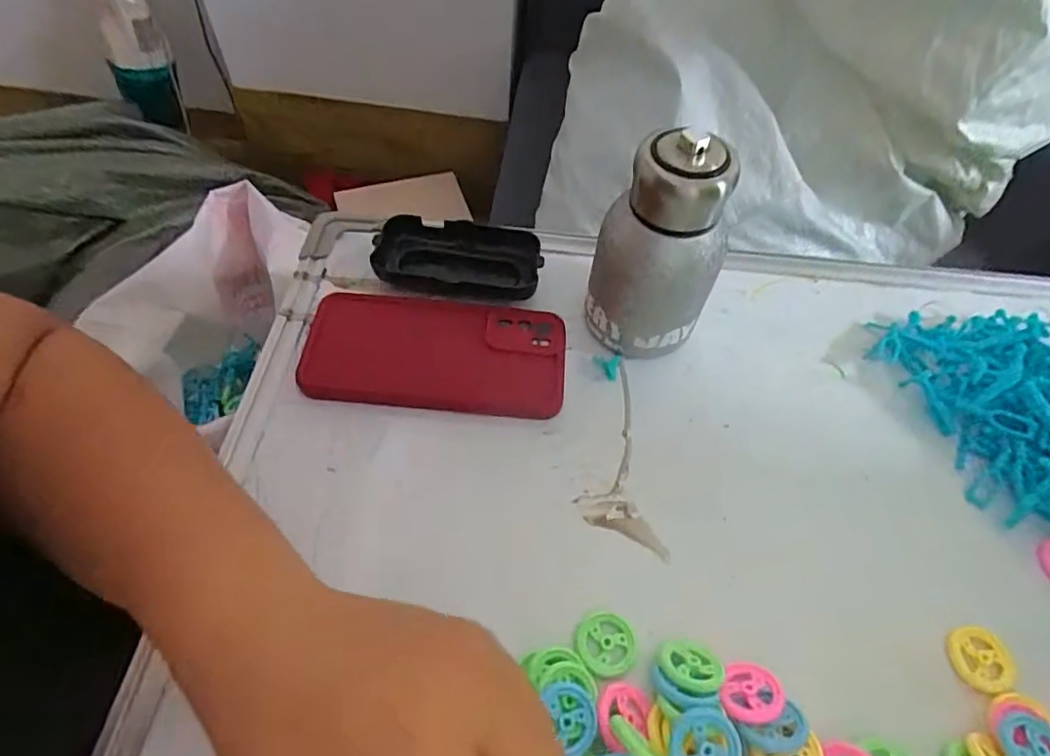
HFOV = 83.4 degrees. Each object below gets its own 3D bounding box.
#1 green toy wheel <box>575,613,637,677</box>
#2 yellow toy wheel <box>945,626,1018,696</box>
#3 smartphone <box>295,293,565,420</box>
[{"bbox_3d":[0.039,0.129,0.285,0.028,0.005,0.027,2,54,-3],"label":"green toy wheel"},{"bbox_3d":[0.226,0.140,0.291,0.028,0.007,0.030,2,54,-3],"label":"yellow toy wheel"},{"bbox_3d":[-0.057,-0.016,0.372,0.160,0.013,0.076,6,54,0],"label":"smartphone"}]

